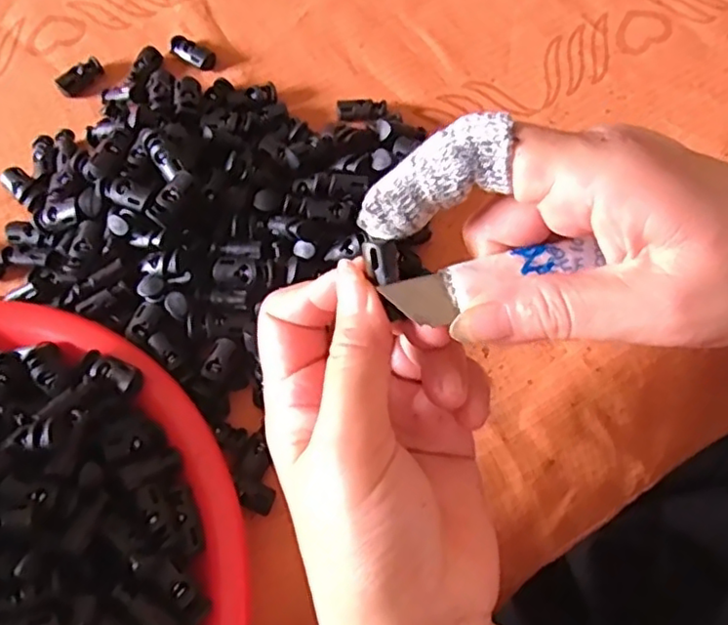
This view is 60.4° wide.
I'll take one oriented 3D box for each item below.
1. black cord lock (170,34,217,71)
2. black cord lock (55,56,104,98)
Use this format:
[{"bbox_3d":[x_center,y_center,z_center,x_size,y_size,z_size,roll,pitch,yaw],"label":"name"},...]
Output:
[{"bbox_3d":[-0.100,-0.153,0.368,0.031,0.007,0.015,36,74,14],"label":"black cord lock"},{"bbox_3d":[-0.163,-0.136,0.363,0.010,0.011,0.028,38,74,15],"label":"black cord lock"}]

